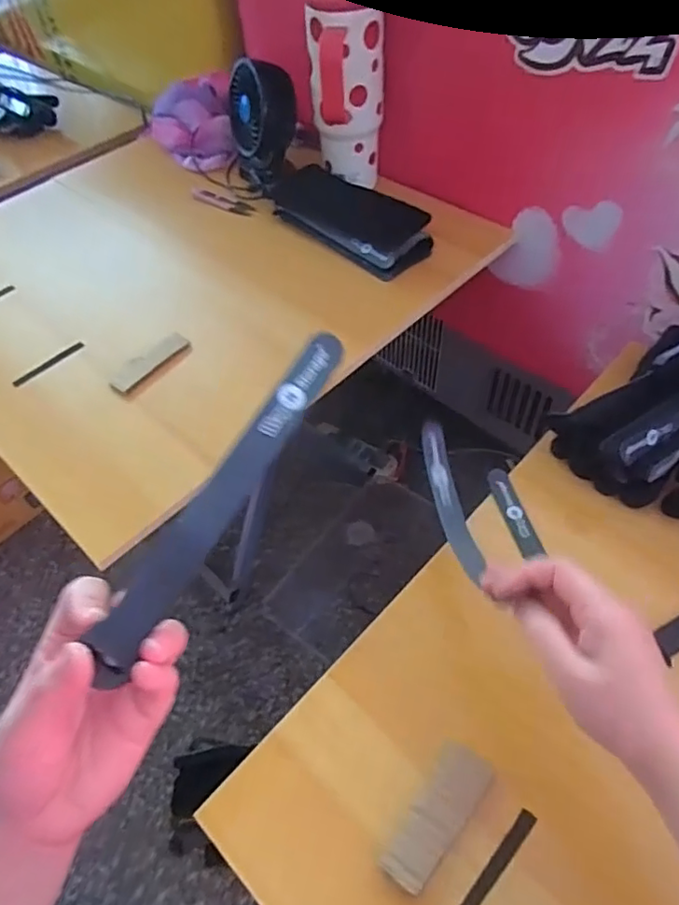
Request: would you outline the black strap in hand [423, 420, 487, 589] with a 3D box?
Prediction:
[{"bbox_3d":[0.084,0.038,0.440,0.019,0.028,0.152,-7,44,-1],"label":"black strap in hand"}]

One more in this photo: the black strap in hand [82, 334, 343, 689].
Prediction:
[{"bbox_3d":[-0.054,0.017,0.282,0.022,0.008,0.194,34,71,-3],"label":"black strap in hand"}]

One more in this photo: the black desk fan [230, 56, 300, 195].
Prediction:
[{"bbox_3d":[-0.101,-0.445,0.783,0.090,0.130,0.129,-10,53,-4],"label":"black desk fan"}]

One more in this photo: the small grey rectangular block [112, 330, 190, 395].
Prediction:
[{"bbox_3d":[-0.188,-0.090,0.578,0.027,0.013,0.094,29,60,23],"label":"small grey rectangular block"}]

